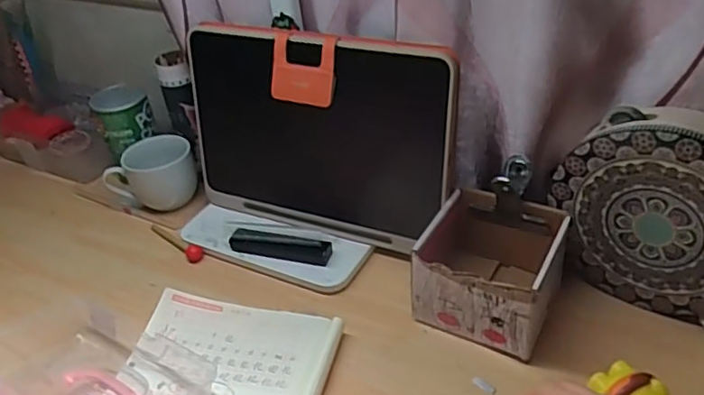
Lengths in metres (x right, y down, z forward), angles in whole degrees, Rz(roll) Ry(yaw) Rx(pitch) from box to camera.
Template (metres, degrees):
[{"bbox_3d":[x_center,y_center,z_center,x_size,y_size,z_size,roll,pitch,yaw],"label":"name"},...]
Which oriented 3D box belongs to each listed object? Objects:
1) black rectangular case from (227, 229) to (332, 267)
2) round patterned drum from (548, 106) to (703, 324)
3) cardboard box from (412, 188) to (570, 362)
[{"bbox_3d":[-0.075,0.053,0.644,0.111,0.022,0.021,7,37,17],"label":"black rectangular case"},{"bbox_3d":[0.256,0.012,0.504,0.183,0.162,0.046,20,43,32],"label":"round patterned drum"},{"bbox_3d":[0.123,0.061,0.547,0.116,0.078,0.125,13,40,25],"label":"cardboard box"}]

